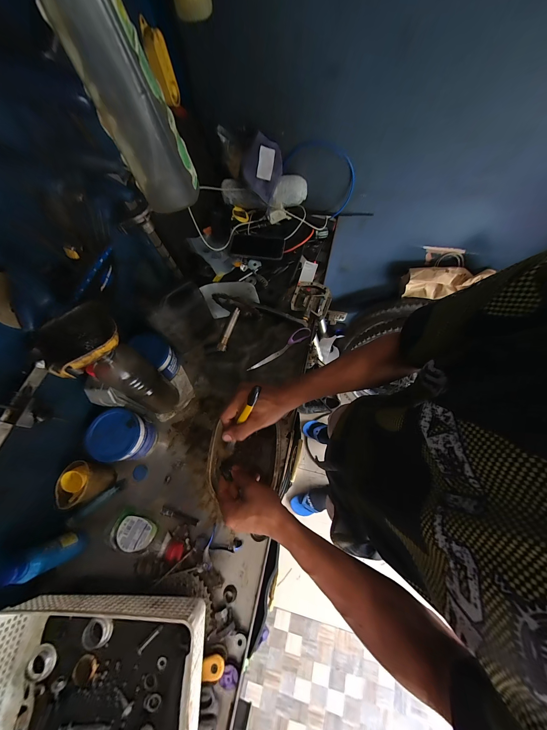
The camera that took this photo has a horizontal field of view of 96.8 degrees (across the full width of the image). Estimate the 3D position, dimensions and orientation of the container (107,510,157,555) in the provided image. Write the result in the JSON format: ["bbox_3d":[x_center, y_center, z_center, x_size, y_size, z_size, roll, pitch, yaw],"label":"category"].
[{"bbox_3d":[-0.284,0.340,0.494,0.083,0.041,0.061,24,71,11],"label":"container"}]

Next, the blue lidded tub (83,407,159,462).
[{"bbox_3d":[-0.324,0.158,0.540,0.099,0.114,0.100,-1,68,2],"label":"blue lidded tub"}]

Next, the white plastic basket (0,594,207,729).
[{"bbox_3d":[-0.275,0.510,0.361,0.330,0.083,0.248,0,68,2],"label":"white plastic basket"}]

